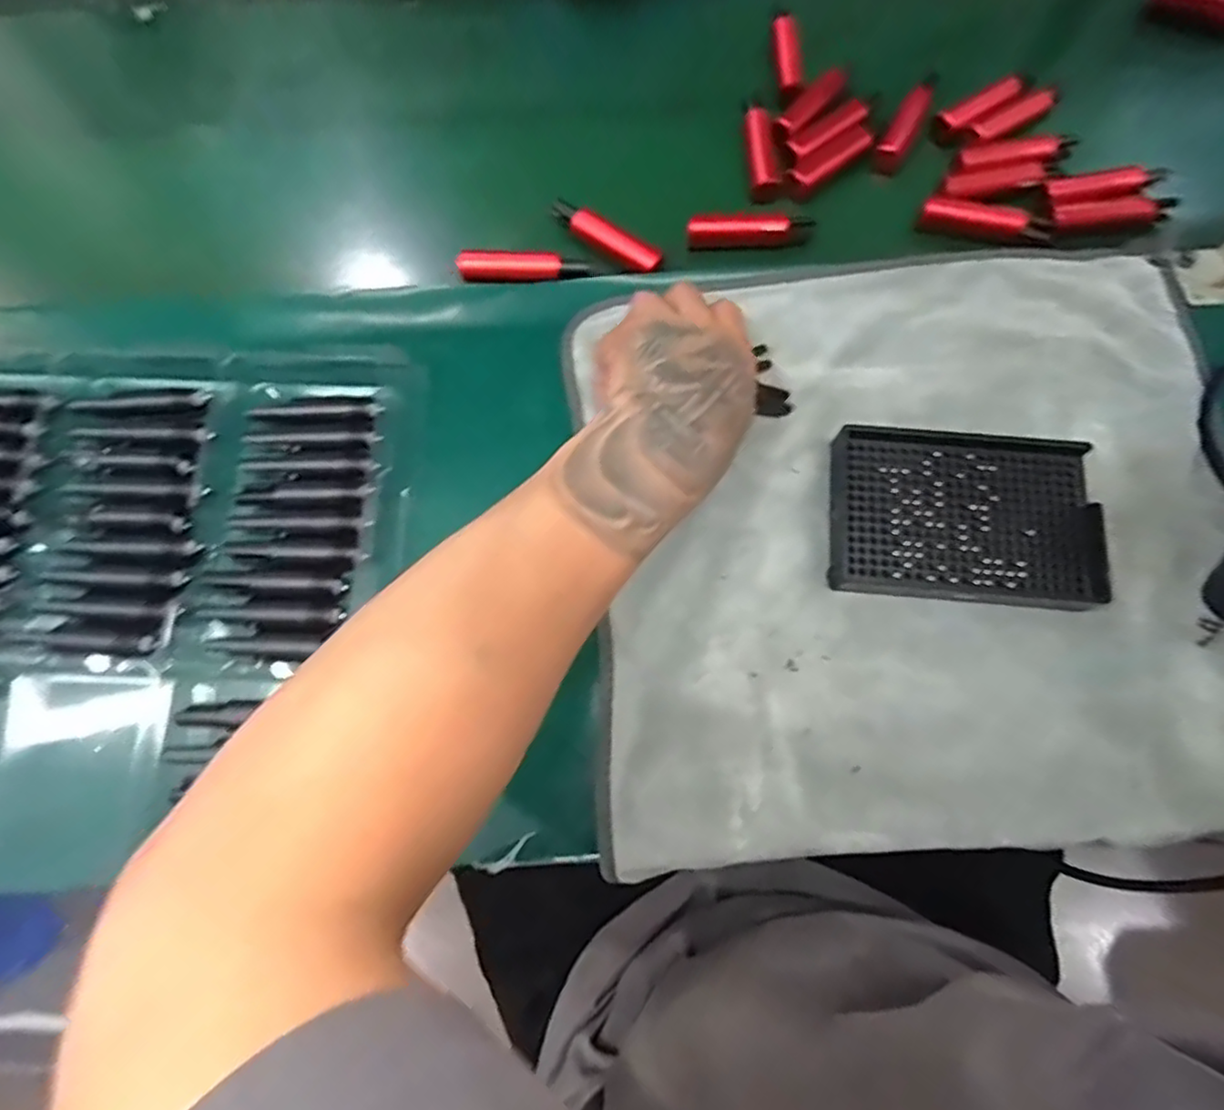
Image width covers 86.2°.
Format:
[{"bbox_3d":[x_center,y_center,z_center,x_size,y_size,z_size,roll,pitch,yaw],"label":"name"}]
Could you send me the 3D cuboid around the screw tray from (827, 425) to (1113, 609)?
[{"bbox_3d":[0.195,-0.021,0.360,0.144,0.015,0.090,5,76,2],"label":"screw tray"}]

